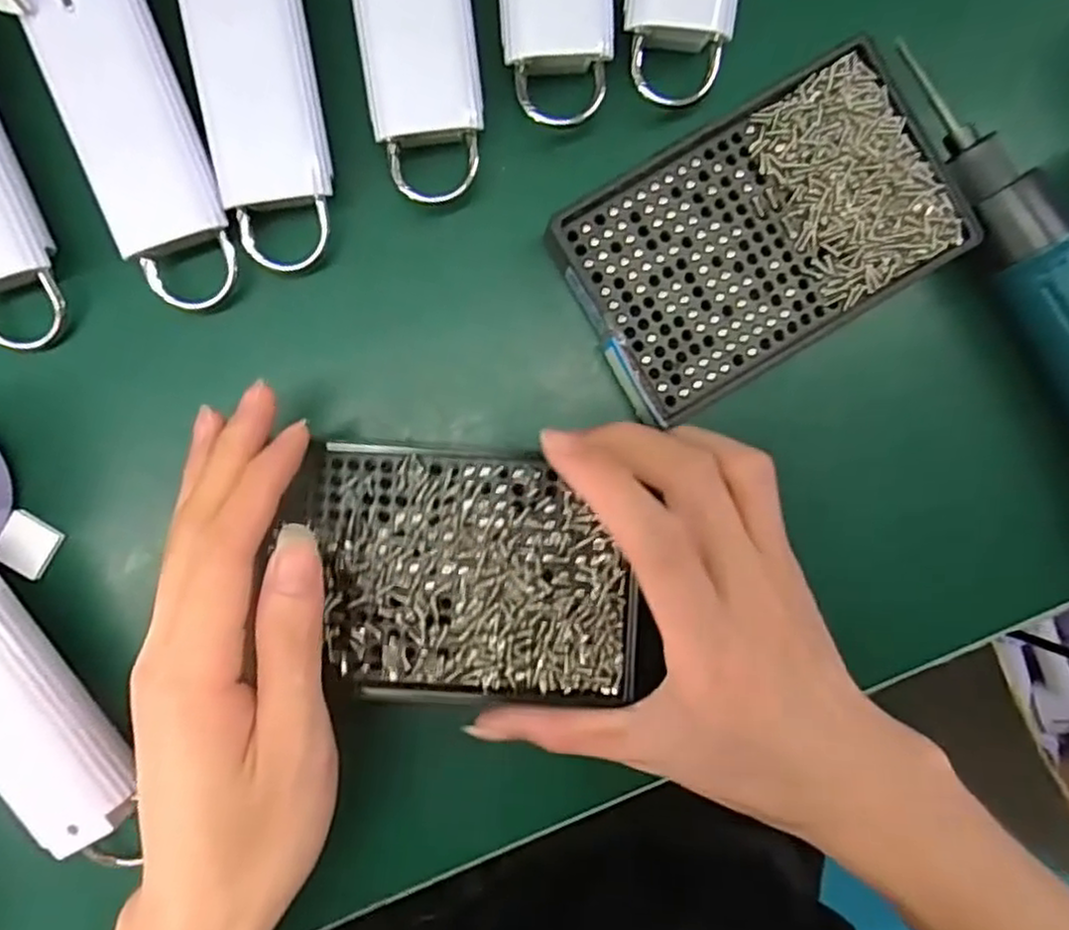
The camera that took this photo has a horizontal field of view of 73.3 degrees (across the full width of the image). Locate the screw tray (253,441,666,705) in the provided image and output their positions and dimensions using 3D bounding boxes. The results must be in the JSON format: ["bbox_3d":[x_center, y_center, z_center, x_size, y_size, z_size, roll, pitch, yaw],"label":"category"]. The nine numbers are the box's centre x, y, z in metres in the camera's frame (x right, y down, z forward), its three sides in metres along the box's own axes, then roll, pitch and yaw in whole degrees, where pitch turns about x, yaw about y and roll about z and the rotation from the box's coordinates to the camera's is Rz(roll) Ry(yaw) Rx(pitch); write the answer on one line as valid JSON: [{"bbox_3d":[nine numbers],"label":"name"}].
[{"bbox_3d":[-0.022,0.039,0.255,0.122,0.017,0.088,2,92,-1],"label":"screw tray"}]

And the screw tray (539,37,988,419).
[{"bbox_3d":[0.084,-0.086,0.279,0.138,0.033,0.088,-30,92,0],"label":"screw tray"}]

